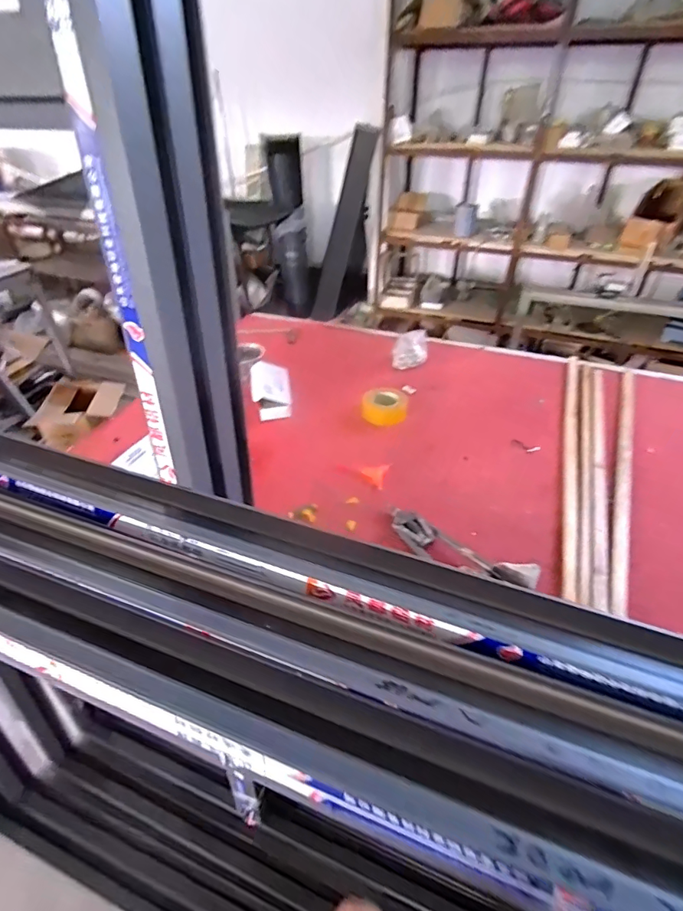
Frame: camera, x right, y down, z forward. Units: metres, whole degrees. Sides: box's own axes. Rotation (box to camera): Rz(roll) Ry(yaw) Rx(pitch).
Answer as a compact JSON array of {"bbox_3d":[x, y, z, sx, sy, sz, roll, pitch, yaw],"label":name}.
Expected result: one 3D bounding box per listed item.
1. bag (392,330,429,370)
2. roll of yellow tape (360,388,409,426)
[{"bbox_3d":[0.235,-0.373,1.537,0.119,0.108,0.074,5,40,8],"label":"bag"},{"bbox_3d":[0.127,-0.143,1.319,0.134,0.058,0.139,-1,39,1],"label":"roll of yellow tape"}]

